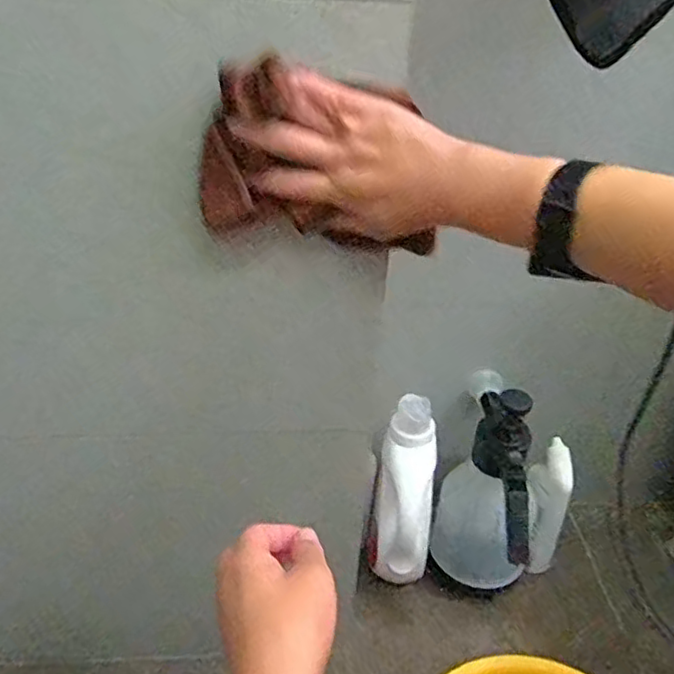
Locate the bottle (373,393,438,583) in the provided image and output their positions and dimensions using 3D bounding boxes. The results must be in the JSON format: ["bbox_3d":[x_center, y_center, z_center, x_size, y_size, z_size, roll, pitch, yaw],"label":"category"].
[{"bbox_3d":[0.095,0.219,0.894,0.082,0.279,0.066,5,7,1],"label":"bottle"}]

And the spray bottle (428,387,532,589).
[{"bbox_3d":[0.202,0.226,0.860,0.142,0.308,0.129,17,36,19],"label":"spray bottle"}]

